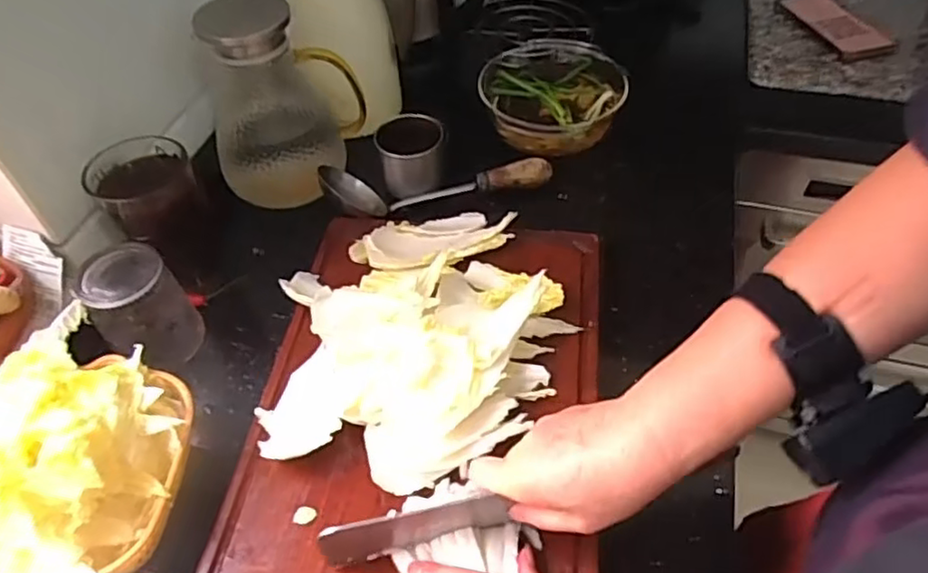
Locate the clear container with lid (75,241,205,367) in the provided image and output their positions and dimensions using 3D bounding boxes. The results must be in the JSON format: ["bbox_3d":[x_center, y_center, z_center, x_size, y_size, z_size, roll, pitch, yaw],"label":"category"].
[{"bbox_3d":[-0.282,0.023,0.574,0.074,0.100,0.065,-37,57,-25],"label":"clear container with lid"}]

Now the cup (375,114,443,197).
[{"bbox_3d":[-0.058,-0.144,0.714,0.069,0.062,0.067,-1,50,2],"label":"cup"}]

